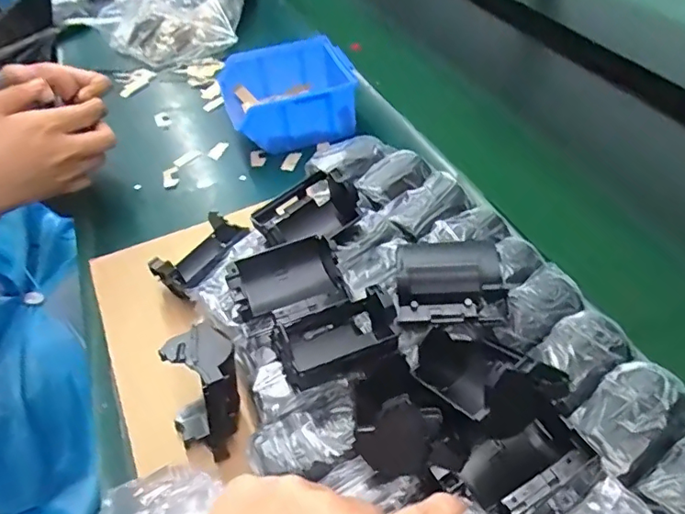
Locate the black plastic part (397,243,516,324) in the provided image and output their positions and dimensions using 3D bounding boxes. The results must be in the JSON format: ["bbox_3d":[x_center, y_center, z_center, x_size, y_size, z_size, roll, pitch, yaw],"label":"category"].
[{"bbox_3d":[0.071,0.017,0.341,0.075,0.039,0.044,2,46,4],"label":"black plastic part"}]

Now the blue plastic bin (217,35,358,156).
[{"bbox_3d":[-0.057,-0.178,0.591,0.131,0.061,0.126,-16,47,-14],"label":"blue plastic bin"}]

